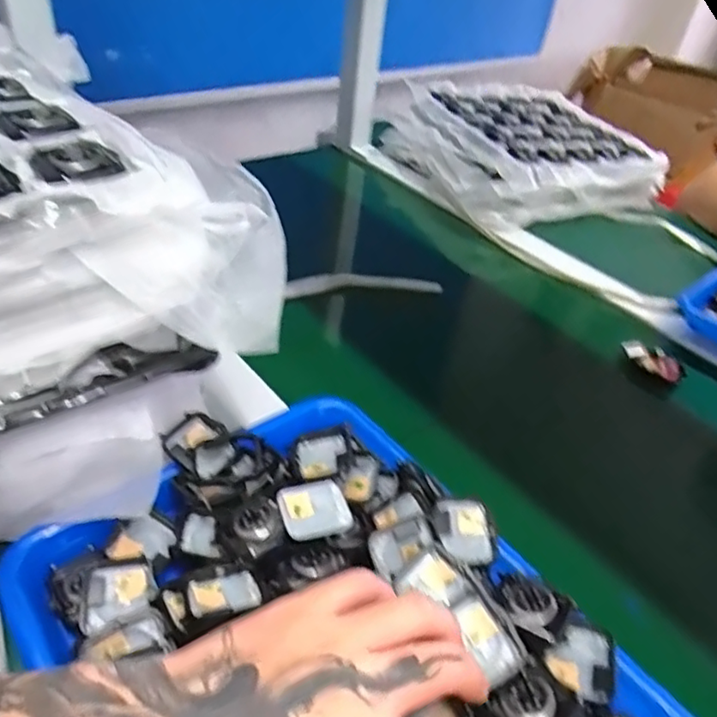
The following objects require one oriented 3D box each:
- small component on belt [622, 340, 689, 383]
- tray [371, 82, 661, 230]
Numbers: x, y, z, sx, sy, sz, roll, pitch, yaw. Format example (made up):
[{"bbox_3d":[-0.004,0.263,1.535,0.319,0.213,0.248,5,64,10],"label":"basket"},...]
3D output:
[{"bbox_3d":[0.283,0.001,0.584,0.058,0.016,0.023,33,46,28],"label":"small component on belt"},{"bbox_3d":[0.233,-0.305,0.874,0.306,0.091,0.276,-14,44,-24],"label":"tray"}]

